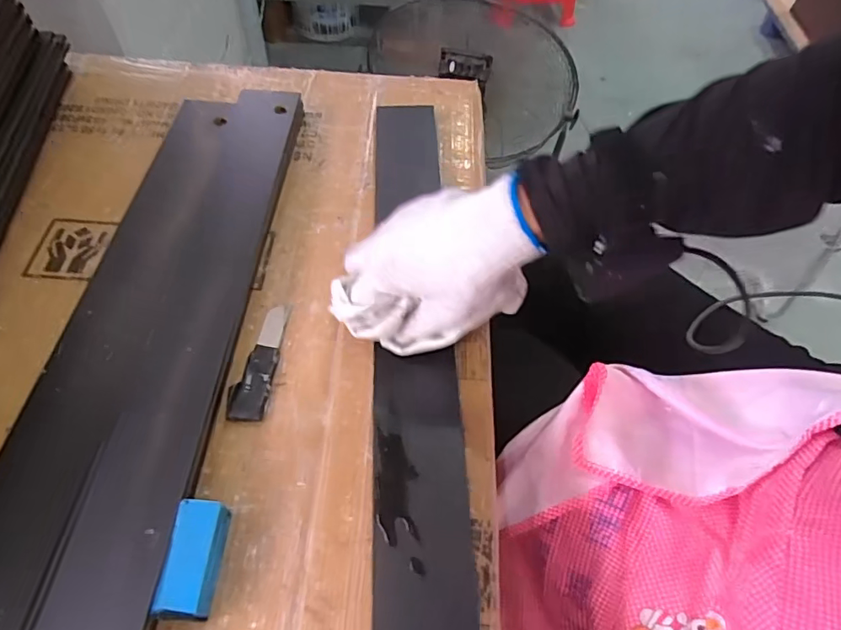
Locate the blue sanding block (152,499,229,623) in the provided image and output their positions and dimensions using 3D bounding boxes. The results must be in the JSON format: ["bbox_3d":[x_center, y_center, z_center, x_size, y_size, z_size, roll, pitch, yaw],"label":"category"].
[{"bbox_3d":[-0.131,0.144,0.304,0.029,0.025,0.061,4,57,-2],"label":"blue sanding block"}]

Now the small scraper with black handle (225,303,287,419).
[{"bbox_3d":[-0.122,0.033,0.391,0.026,0.005,0.096,6,57,-1],"label":"small scraper with black handle"}]

